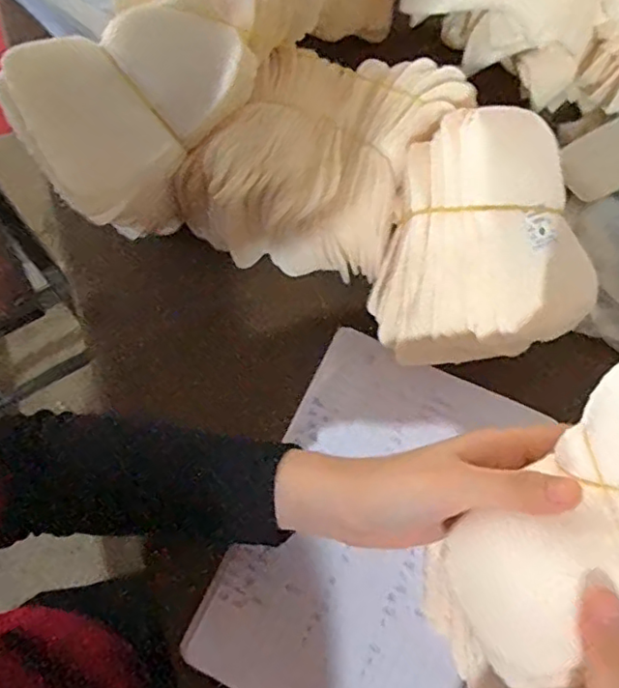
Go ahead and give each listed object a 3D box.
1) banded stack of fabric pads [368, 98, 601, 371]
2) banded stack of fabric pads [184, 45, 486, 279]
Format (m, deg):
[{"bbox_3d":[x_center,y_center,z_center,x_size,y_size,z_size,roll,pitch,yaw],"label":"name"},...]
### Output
[{"bbox_3d":[0.104,-0.067,0.405,0.129,0.075,0.147,-16,86,33],"label":"banded stack of fabric pads"},{"bbox_3d":[0.009,-0.121,0.431,0.132,0.096,0.157,27,74,7],"label":"banded stack of fabric pads"}]

